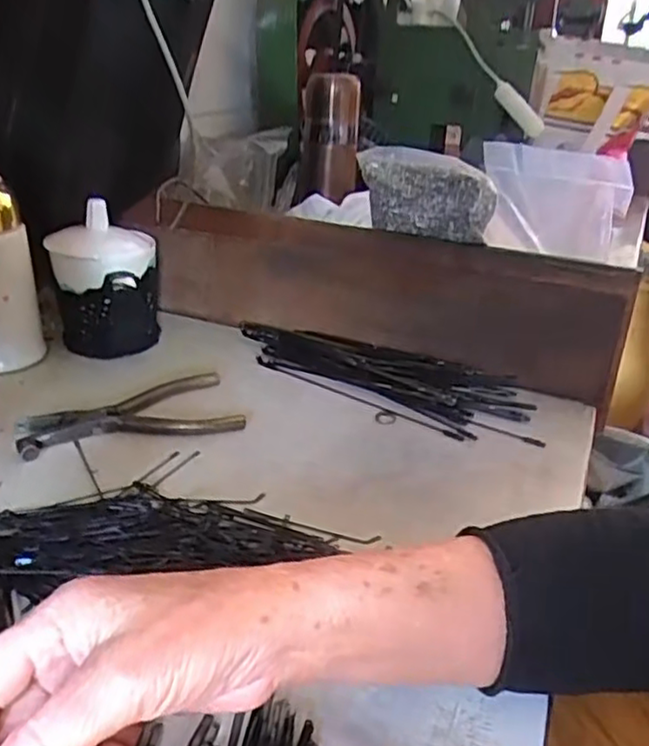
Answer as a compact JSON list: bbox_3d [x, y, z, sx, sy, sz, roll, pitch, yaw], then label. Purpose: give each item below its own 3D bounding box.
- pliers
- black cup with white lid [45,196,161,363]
[{"bbox_3d":[-0.147,0.029,0.514,0.153,0.009,0.087,-6,29,-17],"label":"pliers"},{"bbox_3d":[-0.193,-0.075,0.595,0.089,0.116,0.079,-1,28,-9],"label":"black cup with white lid"}]

